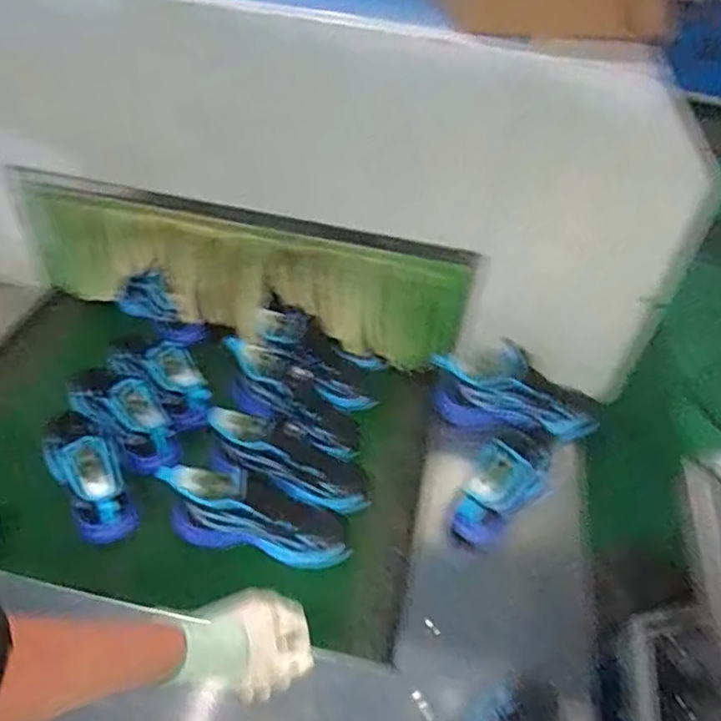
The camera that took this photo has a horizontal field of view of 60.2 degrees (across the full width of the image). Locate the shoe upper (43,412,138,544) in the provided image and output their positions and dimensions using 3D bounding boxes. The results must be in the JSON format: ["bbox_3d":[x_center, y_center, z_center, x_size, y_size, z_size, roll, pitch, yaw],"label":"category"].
[{"bbox_3d":[-0.382,0.163,0.873,0.084,0.082,0.180,-21,51,-26],"label":"shoe upper"}]

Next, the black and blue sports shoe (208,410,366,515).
[{"bbox_3d":[-0.114,0.147,0.950,0.270,0.089,0.099,26,43,-12],"label":"black and blue sports shoe"}]

